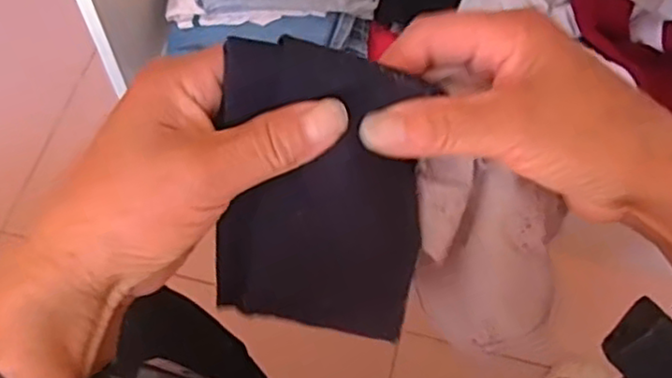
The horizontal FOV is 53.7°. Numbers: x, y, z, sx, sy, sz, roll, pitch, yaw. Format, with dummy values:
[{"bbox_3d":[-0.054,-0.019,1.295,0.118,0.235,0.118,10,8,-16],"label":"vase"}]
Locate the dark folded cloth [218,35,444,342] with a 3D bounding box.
[{"bbox_3d":[-0.005,0.004,0.264,0.078,0.117,0.011,6,18,-1],"label":"dark folded cloth"}]

